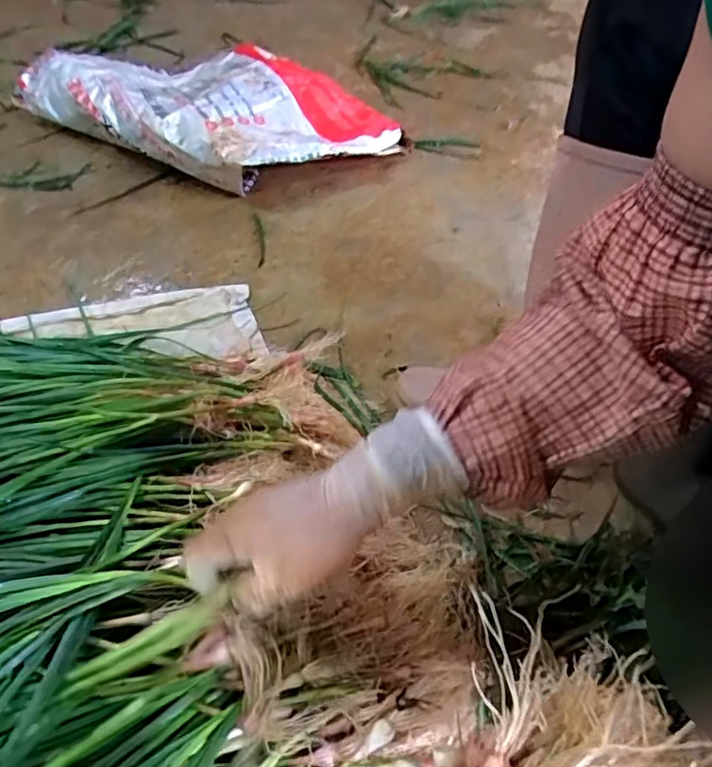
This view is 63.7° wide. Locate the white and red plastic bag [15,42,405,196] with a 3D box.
[{"bbox_3d":[-0.255,-0.545,1.114,0.633,0.143,0.457,27,54,21],"label":"white and red plastic bag"}]

